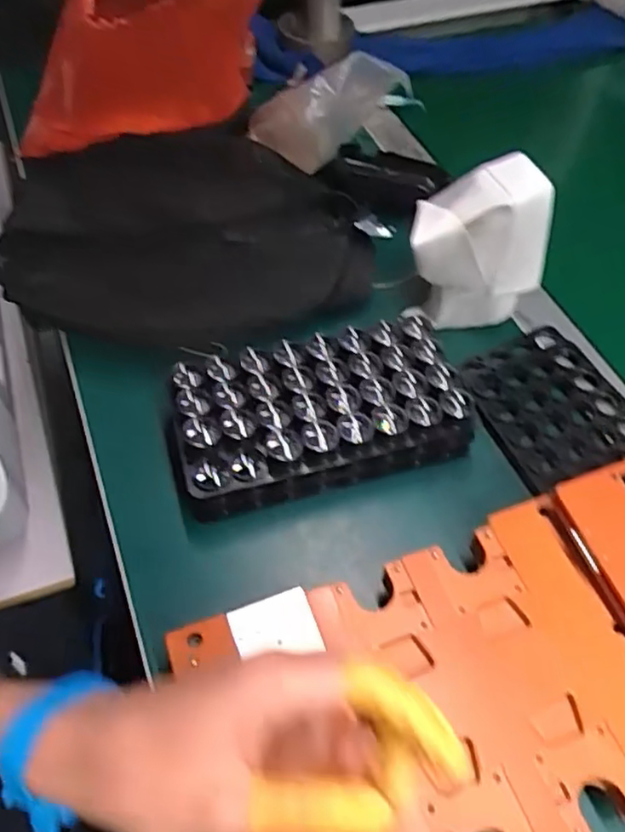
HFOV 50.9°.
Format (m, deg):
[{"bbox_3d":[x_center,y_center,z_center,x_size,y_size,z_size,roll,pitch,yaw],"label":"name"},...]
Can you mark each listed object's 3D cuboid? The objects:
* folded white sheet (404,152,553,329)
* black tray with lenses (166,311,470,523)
[{"bbox_3d":[0.122,-0.126,0.500,0.100,0.121,0.057,-1,54,-1],"label":"folded white sheet"},{"bbox_3d":[0.001,-0.002,0.453,0.193,0.059,0.100,-13,55,-10],"label":"black tray with lenses"}]

